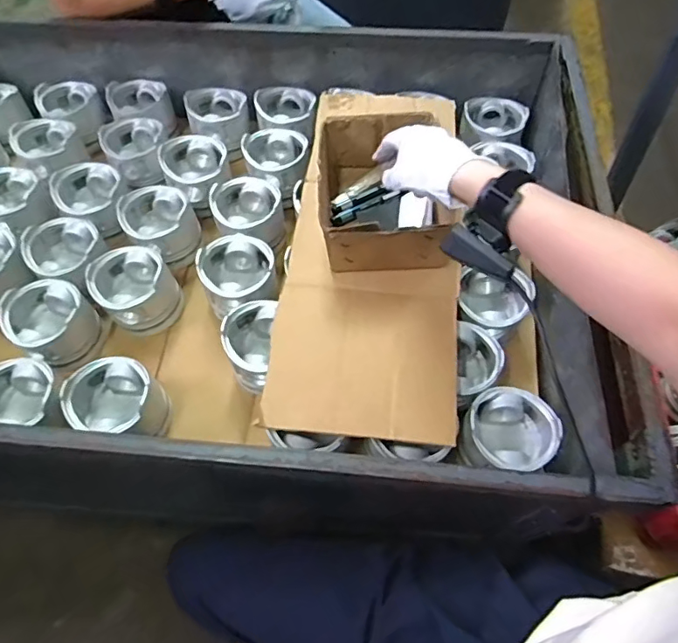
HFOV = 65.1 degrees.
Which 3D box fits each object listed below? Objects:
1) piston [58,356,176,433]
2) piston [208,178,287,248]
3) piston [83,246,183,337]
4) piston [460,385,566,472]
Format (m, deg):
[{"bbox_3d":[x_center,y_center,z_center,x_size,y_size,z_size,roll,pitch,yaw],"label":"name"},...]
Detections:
[{"bbox_3d":[-0.278,0.105,0.676,0.102,0.083,0.100,0,59,0],"label":"piston"},{"bbox_3d":[-0.143,-0.165,0.826,0.098,0.087,0.102,0,59,0],"label":"piston"},{"bbox_3d":[-0.290,-0.042,0.768,0.103,0.093,0.100,0,59,0],"label":"piston"},{"bbox_3d":[0.205,0.141,0.649,0.106,0.063,0.108,27,63,16],"label":"piston"}]

